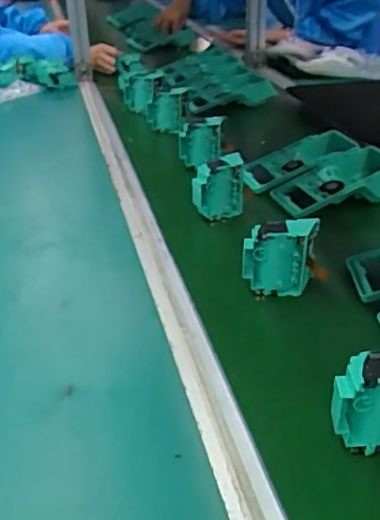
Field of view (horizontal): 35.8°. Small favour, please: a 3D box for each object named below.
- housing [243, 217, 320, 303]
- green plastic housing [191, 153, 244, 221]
[{"bbox_3d":[0.093,-0.004,0.620,0.073,0.079,0.032,6,30,8],"label":"housing"},{"bbox_3d":[0.037,-0.098,0.783,0.066,0.072,0.051,3,30,5],"label":"green plastic housing"}]

